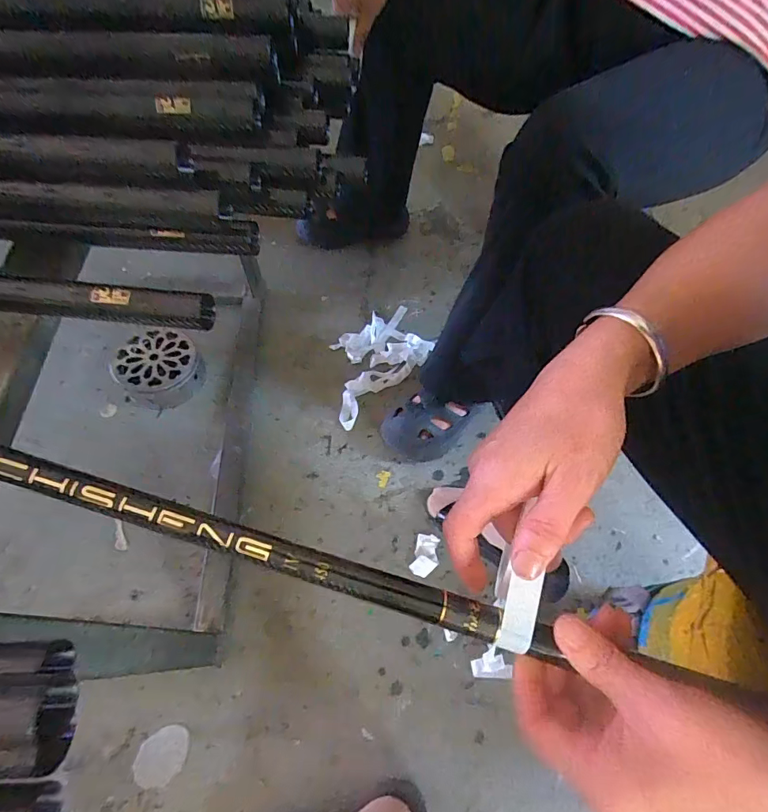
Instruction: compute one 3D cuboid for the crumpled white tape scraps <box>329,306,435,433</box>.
[{"bbox_3d":[-0.024,-0.094,0.873,0.154,0.018,0.267,42,67,18],"label":"crumpled white tape scraps"}]

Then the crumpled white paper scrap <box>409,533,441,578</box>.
[{"bbox_3d":[0.066,0.233,0.701,0.039,0.007,0.064,17,62,6],"label":"crumpled white paper scrap"}]

